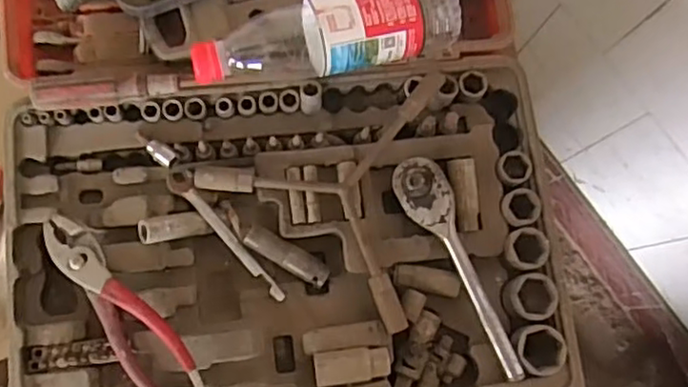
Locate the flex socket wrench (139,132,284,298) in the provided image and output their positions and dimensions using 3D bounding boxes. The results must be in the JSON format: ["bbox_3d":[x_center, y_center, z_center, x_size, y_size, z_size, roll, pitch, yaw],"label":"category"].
[{"bbox_3d":[-0.113,0.021,0.555,0.020,0.013,0.181,-40,85,-11],"label":"flex socket wrench"}]

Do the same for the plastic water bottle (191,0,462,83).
[{"bbox_3d":[-0.014,-0.134,0.551,0.226,0.059,0.075,-4,79,-6],"label":"plastic water bottle"}]

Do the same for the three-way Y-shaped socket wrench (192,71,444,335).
[{"bbox_3d":[-0.026,-0.010,0.555,0.192,0.020,0.220,11,78,-3],"label":"three-way Y-shaped socket wrench"}]

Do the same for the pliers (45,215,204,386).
[{"bbox_3d":[-0.180,0.097,0.521,0.048,0.016,0.192,-40,85,-11],"label":"pliers"}]

